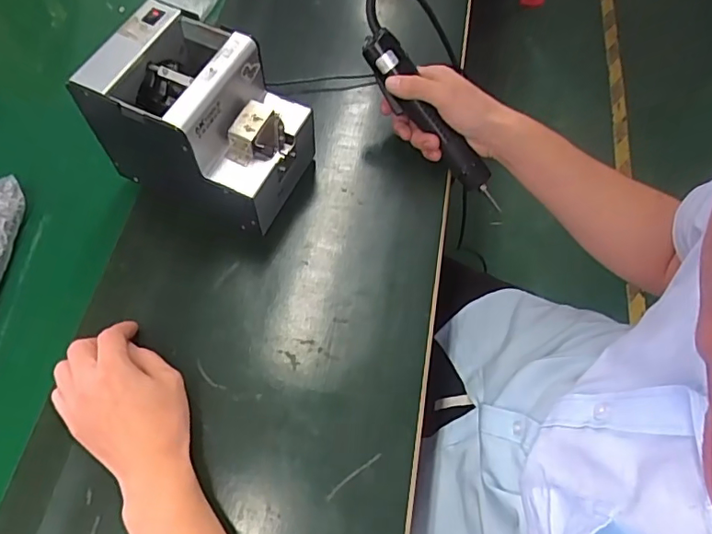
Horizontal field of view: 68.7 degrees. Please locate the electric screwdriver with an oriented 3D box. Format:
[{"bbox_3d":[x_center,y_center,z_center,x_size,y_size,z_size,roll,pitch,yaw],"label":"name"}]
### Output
[{"bbox_3d":[0.089,-0.155,0.573,0.038,0.036,0.228,-46,104,-21],"label":"electric screwdriver"}]

